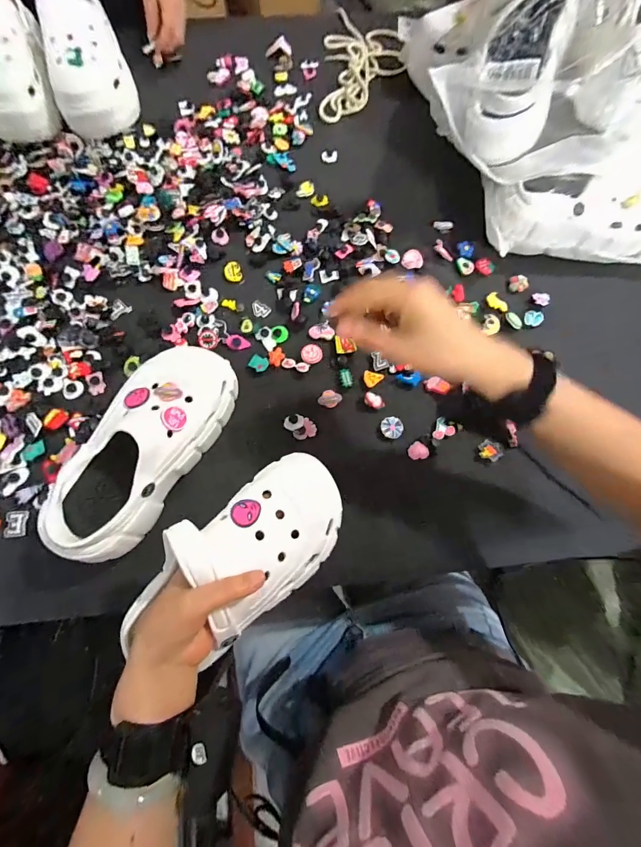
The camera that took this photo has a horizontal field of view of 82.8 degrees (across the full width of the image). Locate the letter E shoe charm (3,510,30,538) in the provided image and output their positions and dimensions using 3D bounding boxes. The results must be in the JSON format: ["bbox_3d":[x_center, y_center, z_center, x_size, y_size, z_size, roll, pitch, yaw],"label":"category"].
[{"bbox_3d":[-0.327,0.108,0.388,0.024,0.004,0.027,-2,73,-3],"label":"letter E shoe charm"}]

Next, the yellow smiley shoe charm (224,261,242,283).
[{"bbox_3d":[-0.120,-0.208,0.498,0.024,0.004,0.029,-12,88,-6],"label":"yellow smiley shoe charm"}]

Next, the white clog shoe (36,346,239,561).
[{"bbox_3d":[-0.181,0.017,0.374,0.095,0.101,0.225,30,74,7],"label":"white clog shoe"}]

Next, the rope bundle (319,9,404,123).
[{"bbox_3d":[0.074,-0.627,0.631,0.134,0.018,0.267,3,72,-1],"label":"rope bundle"}]

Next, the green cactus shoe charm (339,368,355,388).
[{"bbox_3d":[0.033,-0.058,0.451,0.017,0.004,0.025,-9,73,-5],"label":"green cactus shoe charm"}]

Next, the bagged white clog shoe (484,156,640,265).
[{"bbox_3d":[0.366,-0.276,0.481,0.288,0.102,0.104,0,73,-2],"label":"bagged white clog shoe"}]

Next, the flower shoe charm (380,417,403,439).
[{"bbox_3d":[0.086,0.004,0.432,0.026,0.004,0.027,16,73,3],"label":"flower shoe charm"}]

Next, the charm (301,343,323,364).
[{"bbox_3d":[-0.011,-0.088,0.462,0.026,0.005,0.027,1,73,-2],"label":"charm"}]

